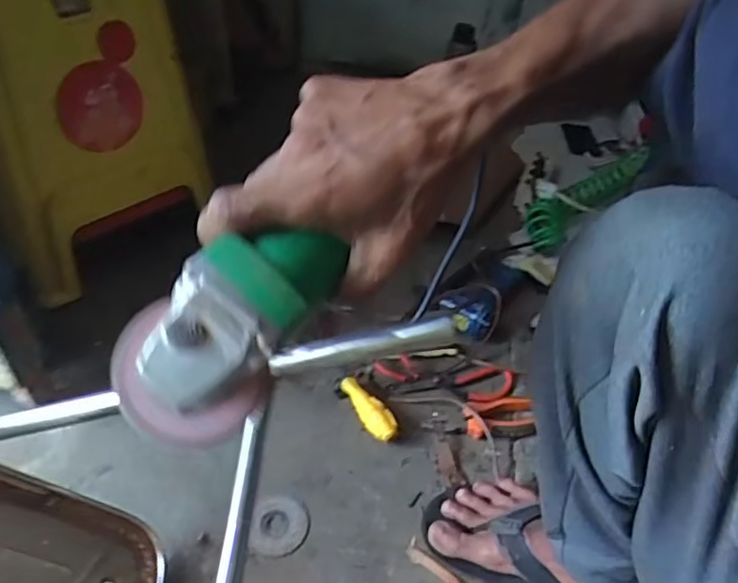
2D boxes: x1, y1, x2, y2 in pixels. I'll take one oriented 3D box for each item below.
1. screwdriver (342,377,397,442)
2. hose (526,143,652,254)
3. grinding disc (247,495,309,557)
[{"bbox_3d":[0.000,0.154,0.757,0.027,0.035,0.102,-19,47,-28],"label":"screwdriver"},{"bbox_3d":[0.449,-0.202,1.198,0.100,0.069,0.503,33,47,27],"label":"hose"},{"bbox_3d":[-0.099,0.257,0.645,0.061,0.005,0.067,4,40,-4],"label":"grinding disc"}]

